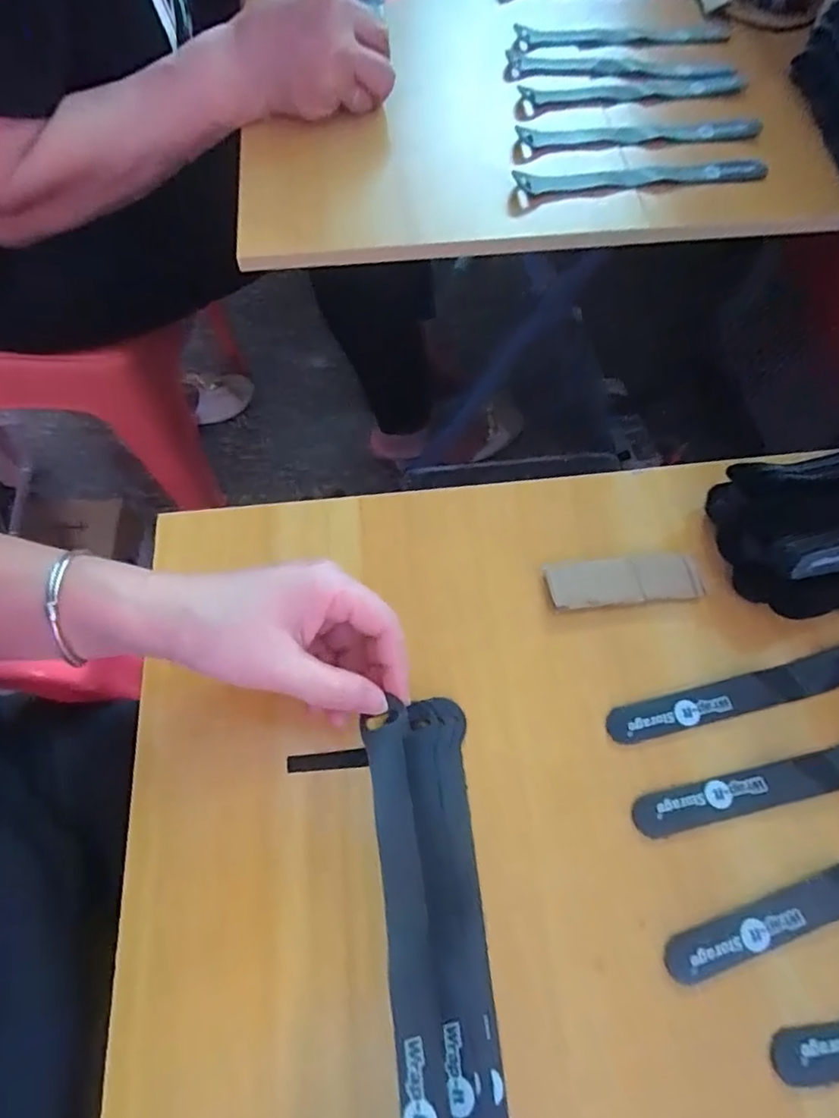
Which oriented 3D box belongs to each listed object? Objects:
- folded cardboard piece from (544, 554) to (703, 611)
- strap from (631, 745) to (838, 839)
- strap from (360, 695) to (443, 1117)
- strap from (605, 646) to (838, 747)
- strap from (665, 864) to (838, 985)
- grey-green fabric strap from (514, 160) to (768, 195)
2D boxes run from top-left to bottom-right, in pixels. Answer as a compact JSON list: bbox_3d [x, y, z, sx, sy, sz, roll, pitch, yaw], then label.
[{"bbox_3d":[0.121,0.013,0.348,0.091,0.008,0.028,-4,64,-5],"label":"folded cardboard piece"},{"bbox_3d":[0.213,0.108,0.309,0.215,0.004,0.024,-12,65,-9],"label":"strap"},{"bbox_3d":[-0.006,0.157,0.247,0.018,0.022,0.184,-5,55,-6],"label":"strap"},{"bbox_3d":[0.207,0.068,0.333,0.218,0.006,0.026,-14,66,-10],"label":"strap"},{"bbox_3d":[0.216,0.152,0.288,0.217,0.004,0.026,-15,66,-10],"label":"strap"},{"bbox_3d":[0.178,-0.303,0.473,0.208,0.010,0.025,-11,64,-6],"label":"grey-green fabric strap"}]

